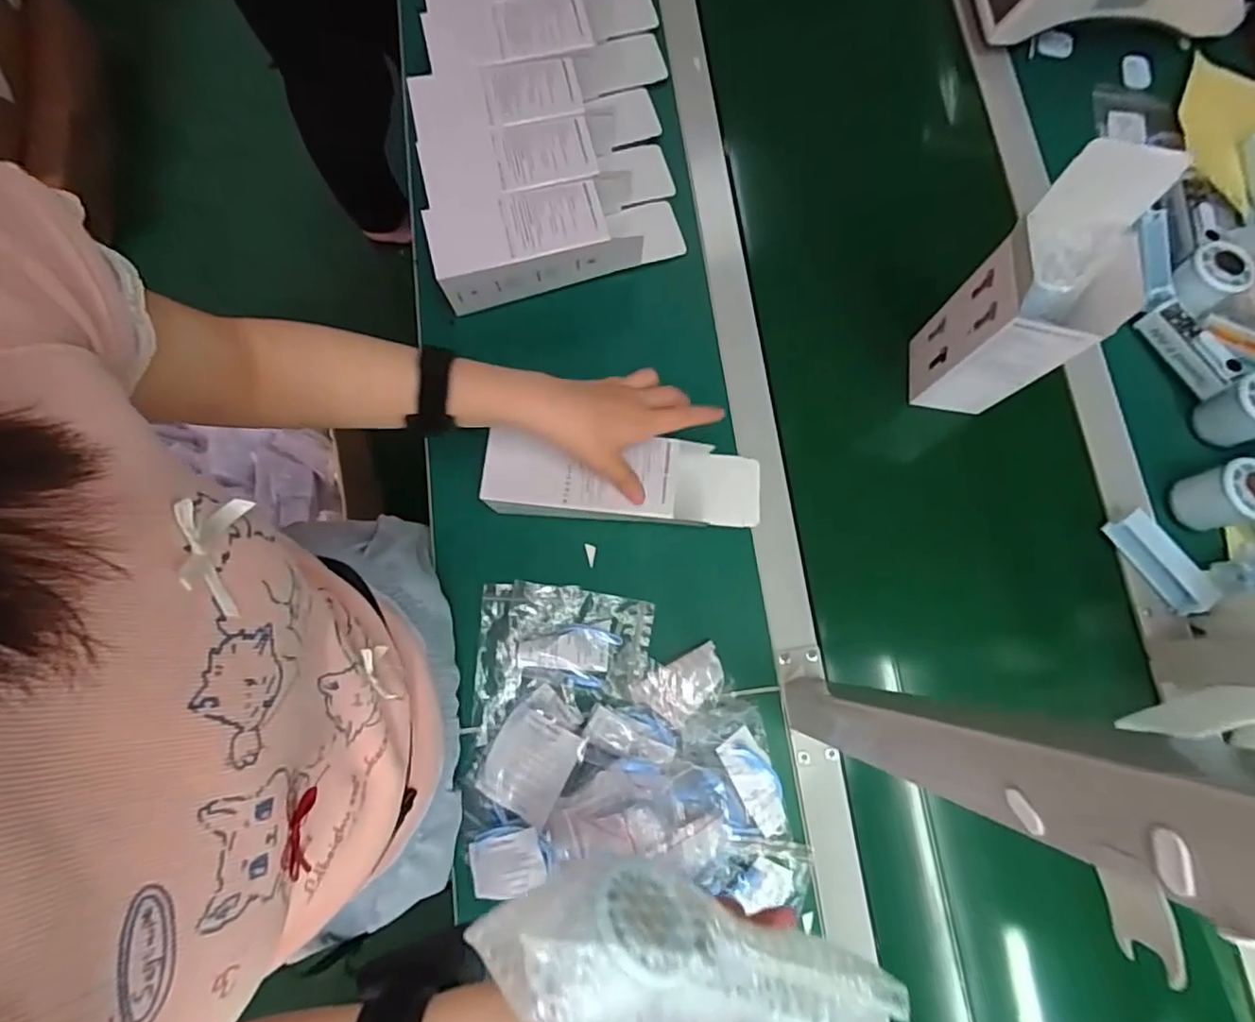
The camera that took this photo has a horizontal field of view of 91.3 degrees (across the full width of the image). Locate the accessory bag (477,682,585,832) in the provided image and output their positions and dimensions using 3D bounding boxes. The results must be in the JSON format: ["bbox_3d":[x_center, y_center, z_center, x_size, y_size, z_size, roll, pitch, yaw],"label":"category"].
[{"bbox_3d":[-0.080,0.206,0.521,0.071,0.026,0.095,29,80,5],"label":"accessory bag"}]

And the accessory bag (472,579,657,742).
[{"bbox_3d":[-0.058,0.132,0.547,0.151,0.019,0.128,2,78,0],"label":"accessory bag"}]

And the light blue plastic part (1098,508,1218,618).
[{"bbox_3d":[0.494,0.046,0.568,0.032,0.027,0.101,-33,80,-7],"label":"light blue plastic part"}]

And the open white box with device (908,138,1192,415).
[{"bbox_3d":[0.329,-0.169,0.502,0.085,0.229,0.089,9,78,2],"label":"open white box with device"}]

